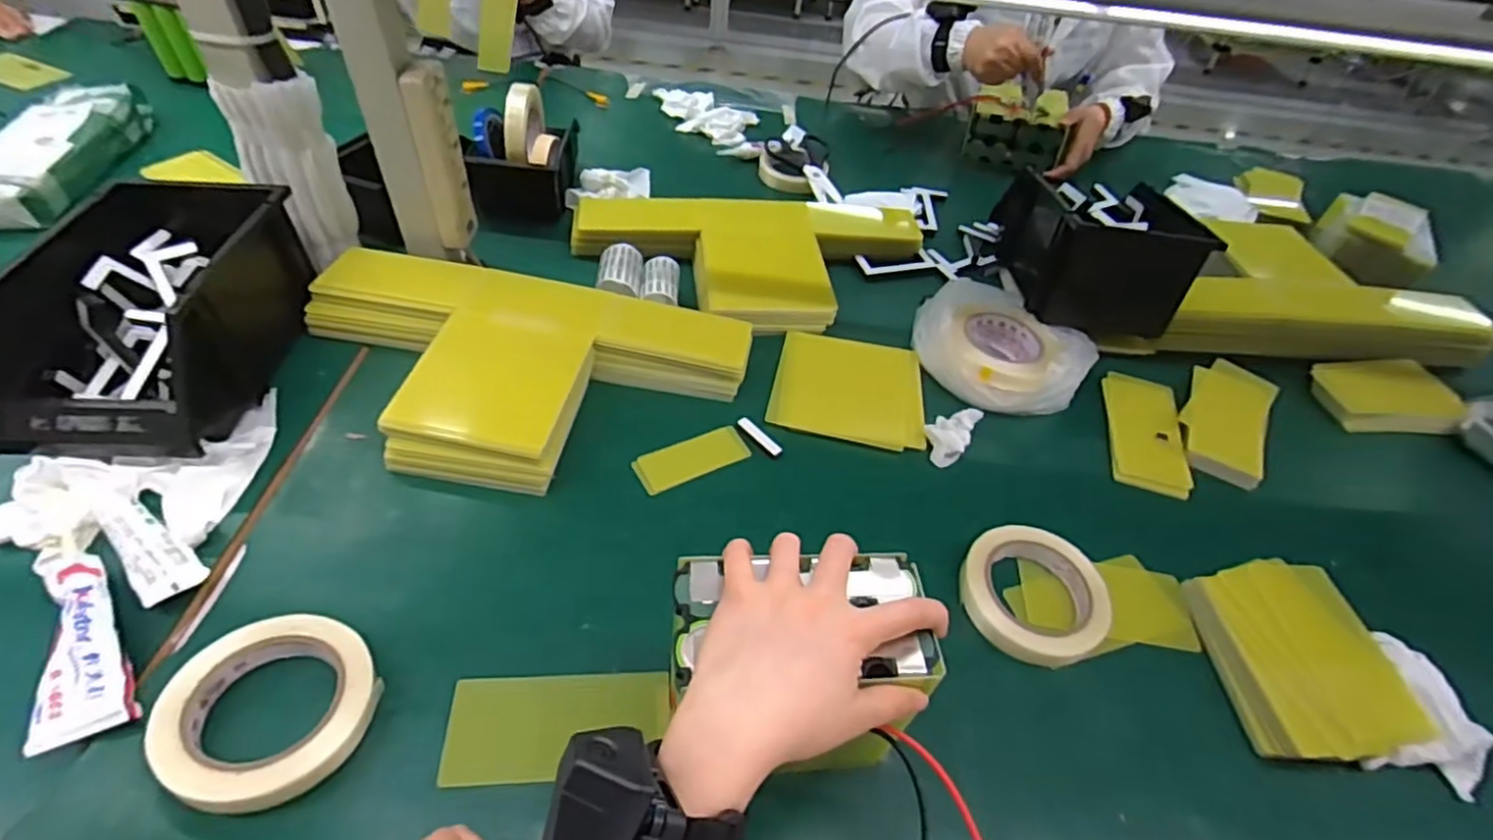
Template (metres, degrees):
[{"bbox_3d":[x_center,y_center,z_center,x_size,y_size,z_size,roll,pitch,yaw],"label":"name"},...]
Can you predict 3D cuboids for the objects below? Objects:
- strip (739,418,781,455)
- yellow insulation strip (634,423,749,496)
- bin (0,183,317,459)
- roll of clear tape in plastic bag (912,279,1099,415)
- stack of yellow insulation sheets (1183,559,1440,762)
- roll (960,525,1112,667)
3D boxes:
[{"bbox_3d":[0.012,0.016,0.641,0.012,0.007,0.055,-33,60,-29],"label":"strip"},{"bbox_3d":[-0.050,0.034,0.618,0.104,0.004,0.046,-20,53,-24],"label":"yellow insulation strip"},{"bbox_3d":[-0.502,-0.100,0.592,0.158,0.118,0.288,5,47,-3],"label":"bin"},{"bbox_3d":[0.274,-0.082,0.717,0.147,0.061,0.158,4,47,-4],"label":"roll of clear tape in plastic bag"},{"bbox_3d":[0.420,0.179,0.514,0.124,0.036,0.142,-5,48,-12],"label":"stack of yellow insulation sheets"},{"bbox_3d":[0.229,0.138,0.537,0.109,0.034,0.098,16,47,7],"label":"roll"}]

